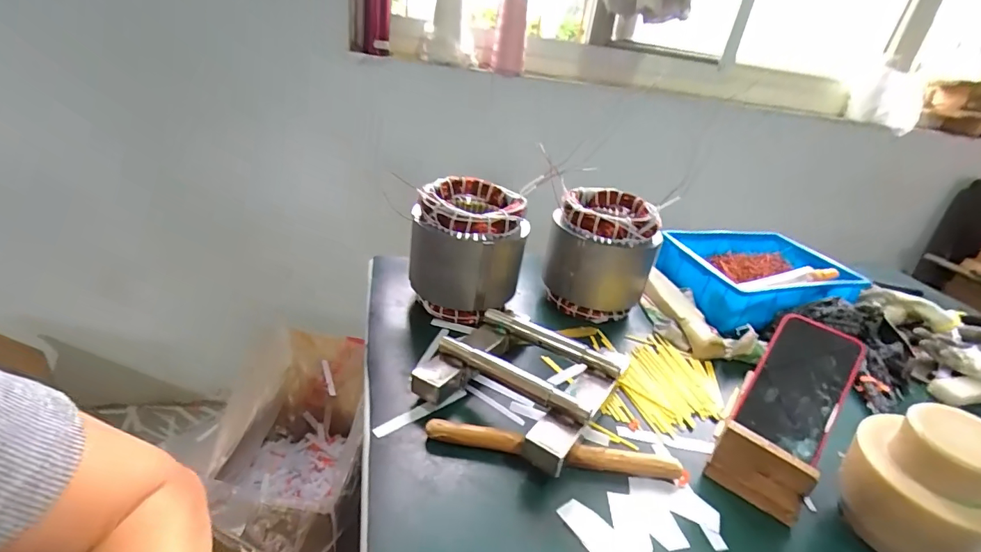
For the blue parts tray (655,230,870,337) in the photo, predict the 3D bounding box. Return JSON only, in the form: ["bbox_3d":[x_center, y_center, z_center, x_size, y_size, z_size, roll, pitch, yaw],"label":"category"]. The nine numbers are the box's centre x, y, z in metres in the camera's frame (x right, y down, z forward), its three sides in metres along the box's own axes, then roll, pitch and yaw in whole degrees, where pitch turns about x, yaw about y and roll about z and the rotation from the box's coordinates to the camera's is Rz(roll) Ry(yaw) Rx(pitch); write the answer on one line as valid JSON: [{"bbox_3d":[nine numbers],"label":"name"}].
[{"bbox_3d":[0.458,0.003,0.781,0.303,0.082,0.224,-6,31,-22],"label":"blue parts tray"}]

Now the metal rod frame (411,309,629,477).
[{"bbox_3d":[0.036,0.111,0.511,0.185,0.062,0.191,22,32,25],"label":"metal rod frame"}]

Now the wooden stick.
[{"bbox_3d":[0.062,0.172,0.447,0.248,0.024,0.019,8,29,2],"label":"wooden stick"}]

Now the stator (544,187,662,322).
[{"bbox_3d":[0.166,-0.032,0.690,0.152,0.165,0.138,9,29,3],"label":"stator"}]

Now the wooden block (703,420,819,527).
[{"bbox_3d":[0.253,0.186,0.427,0.079,0.068,0.014,29,36,35],"label":"wooden block"}]

